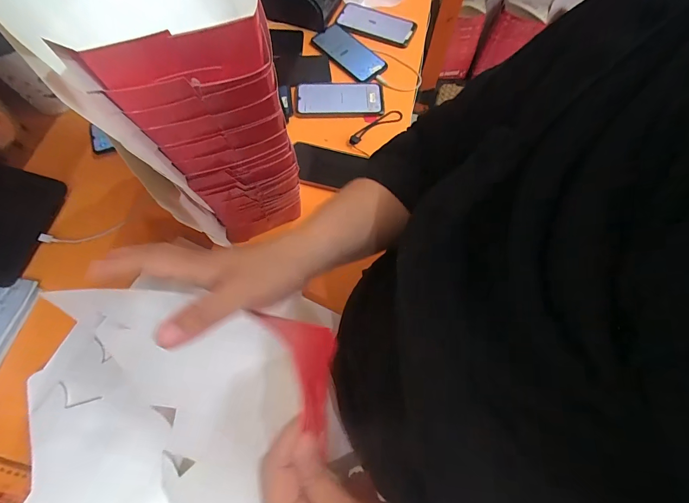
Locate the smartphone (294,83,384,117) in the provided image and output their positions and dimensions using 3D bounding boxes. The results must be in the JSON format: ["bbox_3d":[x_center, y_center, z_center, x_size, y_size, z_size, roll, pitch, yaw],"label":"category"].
[{"bbox_3d":[-0.011,-0.304,0.690,0.172,0.017,0.080,-2,64,-4],"label":"smartphone"}]

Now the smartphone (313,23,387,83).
[{"bbox_3d":[0.011,-0.425,0.741,0.079,0.016,0.169,-43,76,-13],"label":"smartphone"}]

